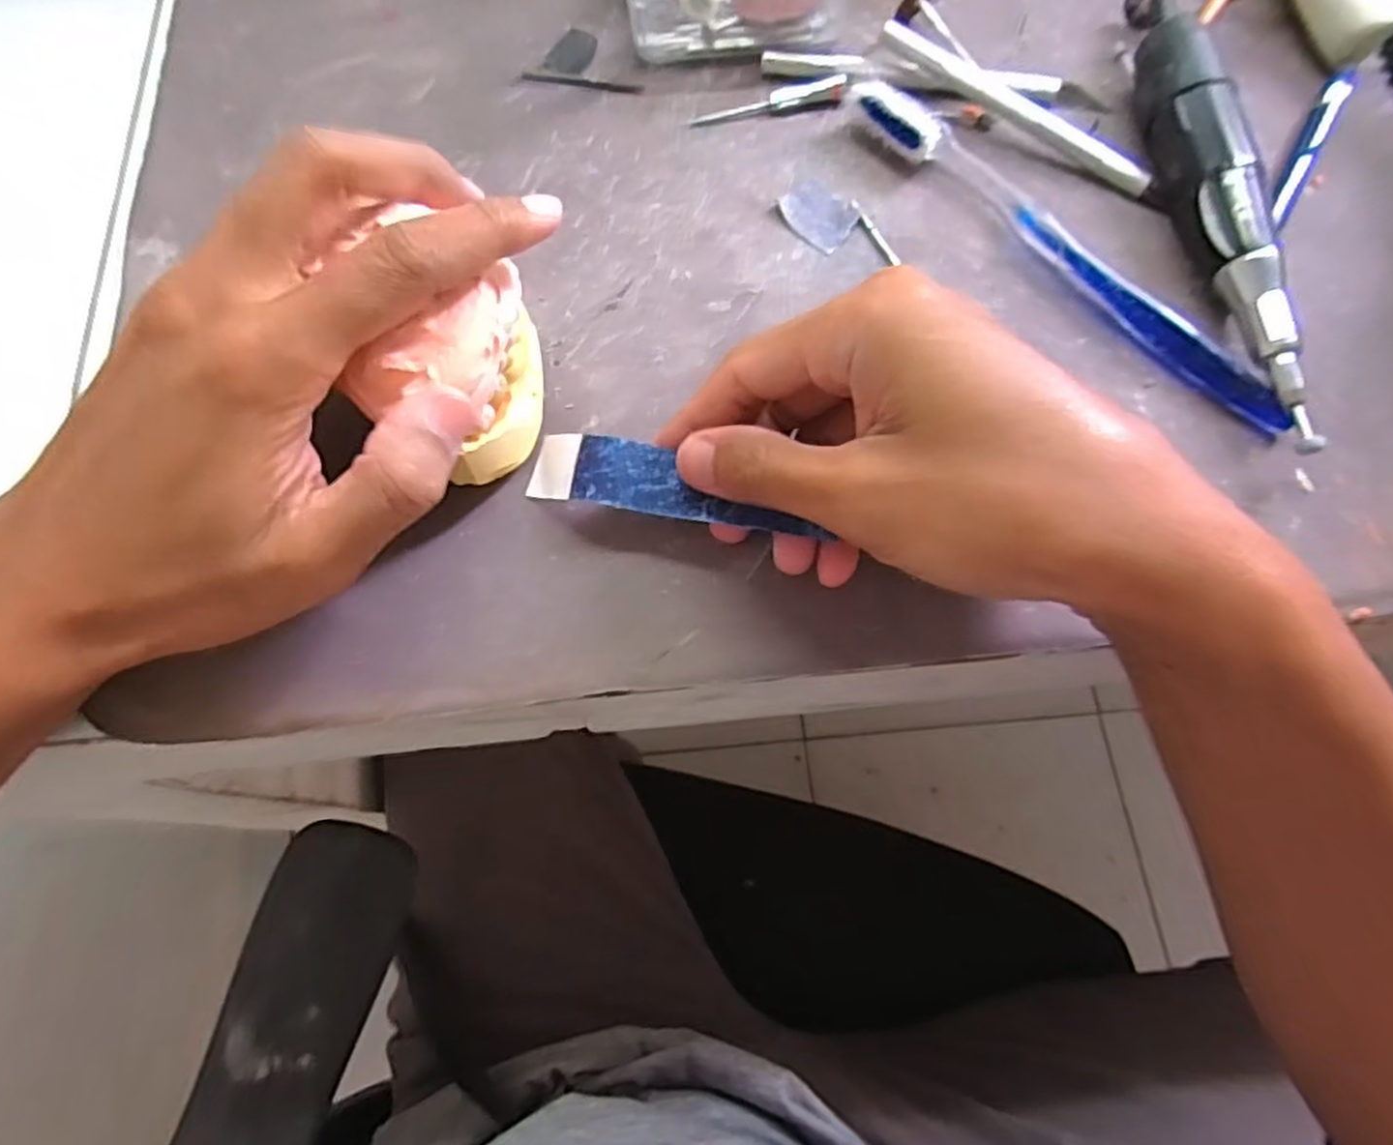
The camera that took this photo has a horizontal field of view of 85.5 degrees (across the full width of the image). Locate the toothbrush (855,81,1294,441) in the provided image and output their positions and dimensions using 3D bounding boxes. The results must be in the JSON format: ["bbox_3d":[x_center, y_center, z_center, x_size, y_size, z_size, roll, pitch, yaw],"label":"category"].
[{"bbox_3d":[0.131,-0.116,0.266,0.022,0.015,0.184,-40,76,-13],"label":"toothbrush"}]

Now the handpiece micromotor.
[{"bbox_3d":[0.187,-0.121,0.262,0.024,0.028,0.169,-8,71,-4],"label":"handpiece micromotor"}]

